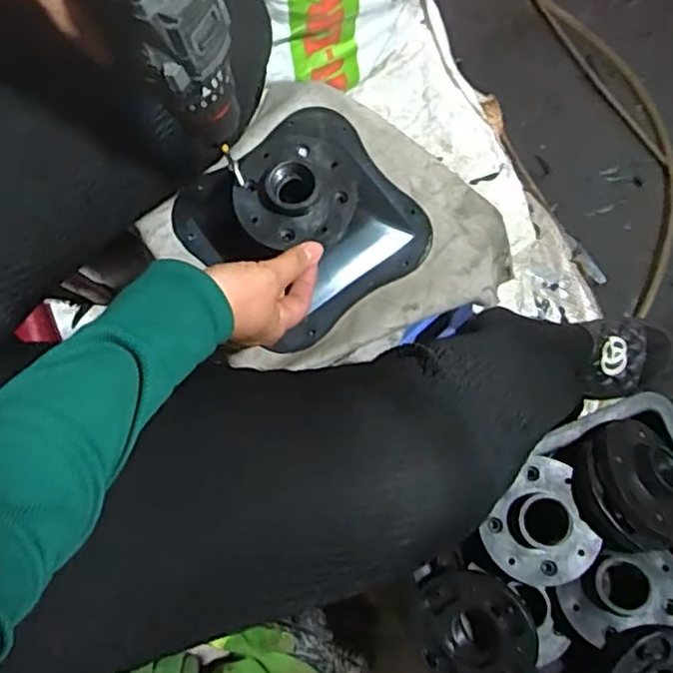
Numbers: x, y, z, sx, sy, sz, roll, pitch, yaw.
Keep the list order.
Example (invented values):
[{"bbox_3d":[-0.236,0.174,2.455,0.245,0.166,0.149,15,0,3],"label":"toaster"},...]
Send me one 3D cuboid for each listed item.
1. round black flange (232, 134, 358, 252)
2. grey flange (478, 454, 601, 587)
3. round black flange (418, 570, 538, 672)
[{"bbox_3d":[-0.032,-0.118,0.499,0.093,0.027,0.091,0,79,1],"label":"round black flange"},{"bbox_3d":[0.165,0.148,0.496,0.080,0.024,0.092,36,82,7],"label":"grey flange"},{"bbox_3d":[0.105,0.227,0.491,0.089,0.017,0.091,8,92,29],"label":"round black flange"}]

